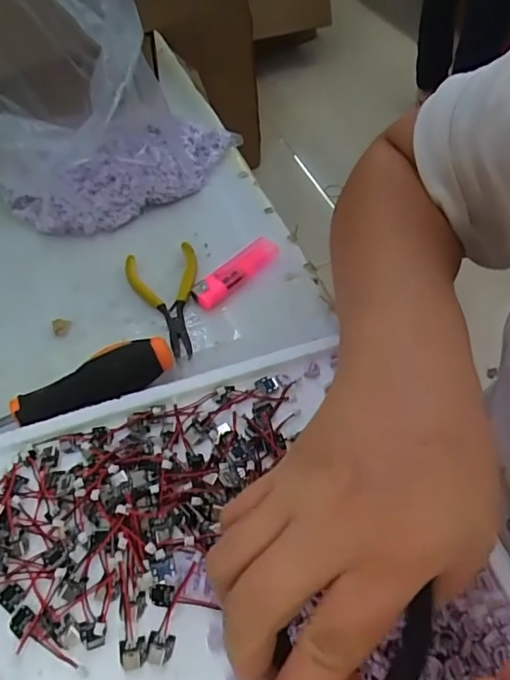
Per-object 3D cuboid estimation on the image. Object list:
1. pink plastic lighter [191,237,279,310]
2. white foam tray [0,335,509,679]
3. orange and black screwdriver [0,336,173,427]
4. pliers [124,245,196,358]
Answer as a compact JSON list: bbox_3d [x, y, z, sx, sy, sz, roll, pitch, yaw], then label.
[{"bbox_3d":[-0.013,-0.053,0.407,0.081,0.012,0.022,-40,60,-22],"label":"pink plastic lighter"},{"bbox_3d":[-0.019,0.132,0.268,0.266,0.035,0.251,-15,53,-9],"label":"white foam tray"},{"bbox_3d":[-0.145,0.040,0.330,0.191,0.031,0.026,-19,54,-8],"label":"orange and black screwdriver"},{"bbox_3d":[-0.061,-0.030,0.393,0.053,0.014,0.106,-18,54,-8],"label":"pliers"}]

